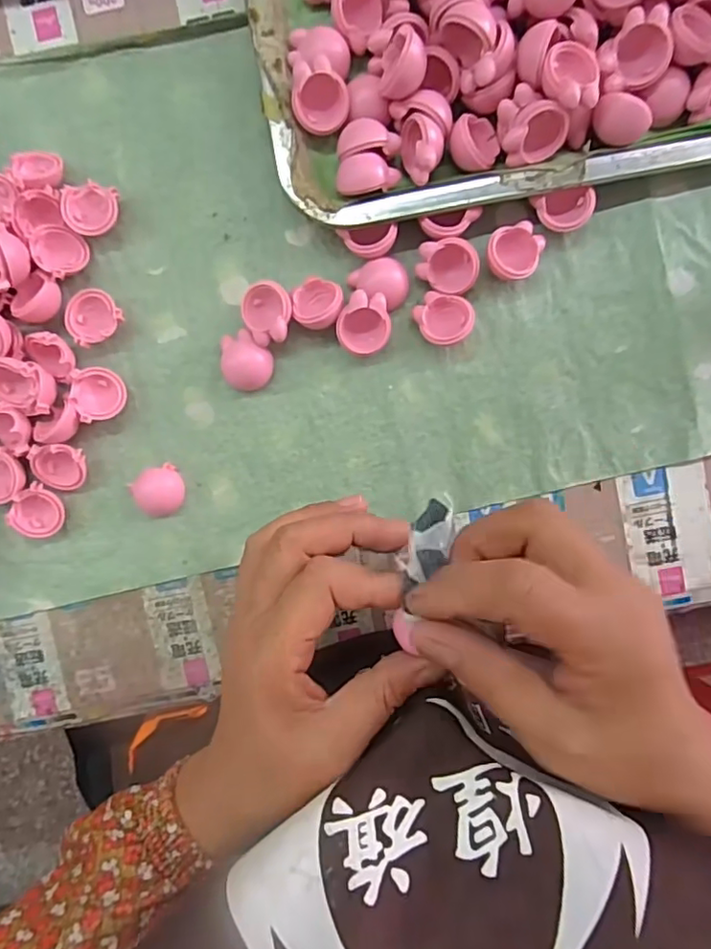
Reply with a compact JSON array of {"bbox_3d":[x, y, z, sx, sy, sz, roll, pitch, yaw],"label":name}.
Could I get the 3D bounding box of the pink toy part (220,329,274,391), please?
[{"bbox_3d":[-0.062,-0.065,0.330,0.027,0.012,0.033,-17,94,3],"label":"pink toy part"}]

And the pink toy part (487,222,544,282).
[{"bbox_3d":[0.086,-0.122,0.319,0.029,0.019,0.030,0,95,2],"label":"pink toy part"}]

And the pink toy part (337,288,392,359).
[{"bbox_3d":[0.004,-0.084,0.323,0.029,0.014,0.034,-2,119,0],"label":"pink toy part"}]

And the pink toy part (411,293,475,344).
[{"bbox_3d":[0.049,-0.085,0.323,0.032,0.018,0.027,14,95,1],"label":"pink toy part"}]

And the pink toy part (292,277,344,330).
[{"bbox_3d":[-0.021,-0.095,0.324,0.028,0.020,0.028,0,95,2],"label":"pink toy part"}]

